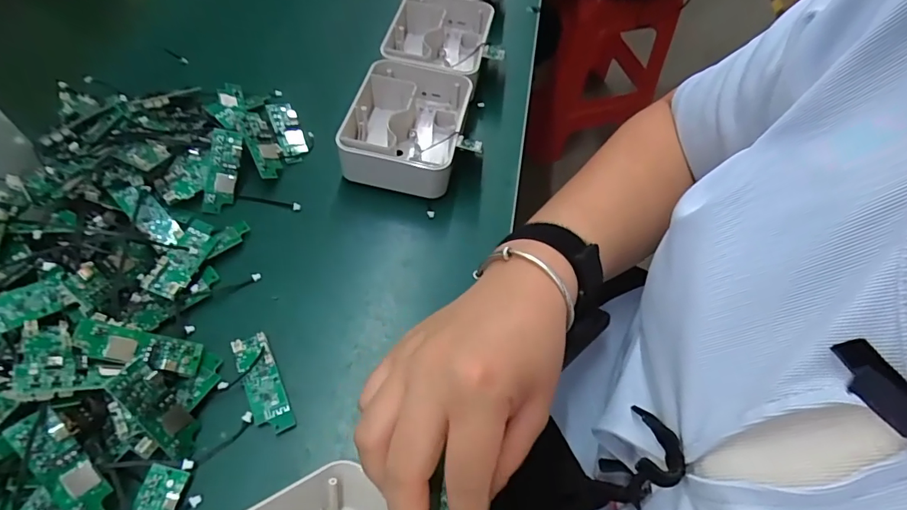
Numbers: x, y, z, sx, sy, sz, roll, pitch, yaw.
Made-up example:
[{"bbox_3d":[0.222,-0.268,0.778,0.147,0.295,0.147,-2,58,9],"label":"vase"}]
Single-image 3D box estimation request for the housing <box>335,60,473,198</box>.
[{"bbox_3d":[-0.044,-0.117,0.439,0.104,0.050,0.124,9,58,4],"label":"housing"}]

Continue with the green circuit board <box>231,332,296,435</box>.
[{"bbox_3d":[-0.129,0.086,0.319,0.024,0.011,0.070,-23,61,-16],"label":"green circuit board"}]

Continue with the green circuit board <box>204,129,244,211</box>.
[{"bbox_3d":[-0.197,-0.072,0.403,0.025,0.007,0.071,7,88,-15],"label":"green circuit board"}]

